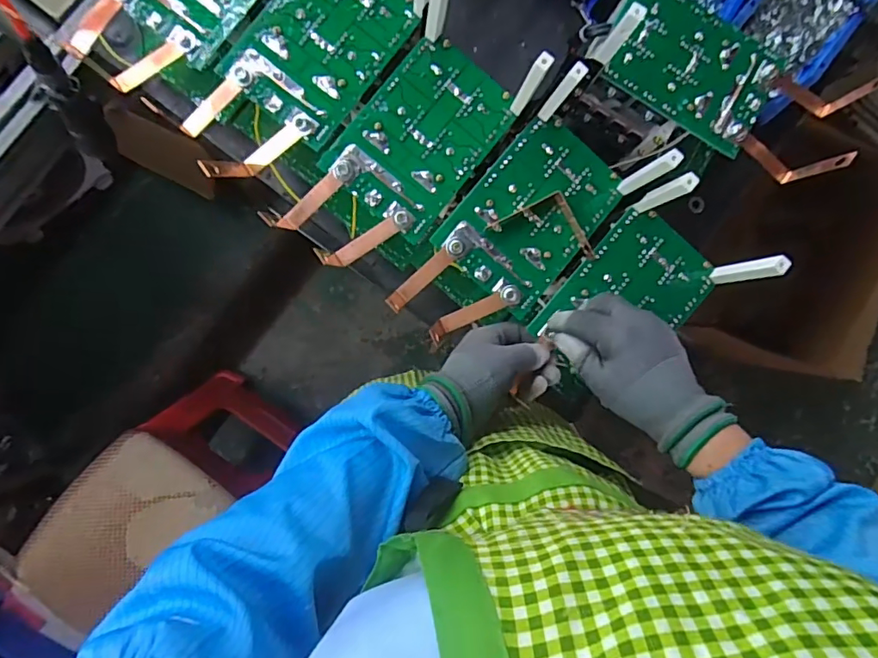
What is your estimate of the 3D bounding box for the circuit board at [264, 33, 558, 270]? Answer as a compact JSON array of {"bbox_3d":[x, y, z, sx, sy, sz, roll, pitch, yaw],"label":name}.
[{"bbox_3d":[-0.023,-0.162,0.470,0.112,0.026,0.254,44,86,-5],"label":"circuit board"}]

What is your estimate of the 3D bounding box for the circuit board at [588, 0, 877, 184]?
[{"bbox_3d":[0.268,-0.238,0.477,0.235,0.069,0.113,28,87,-5],"label":"circuit board"}]

